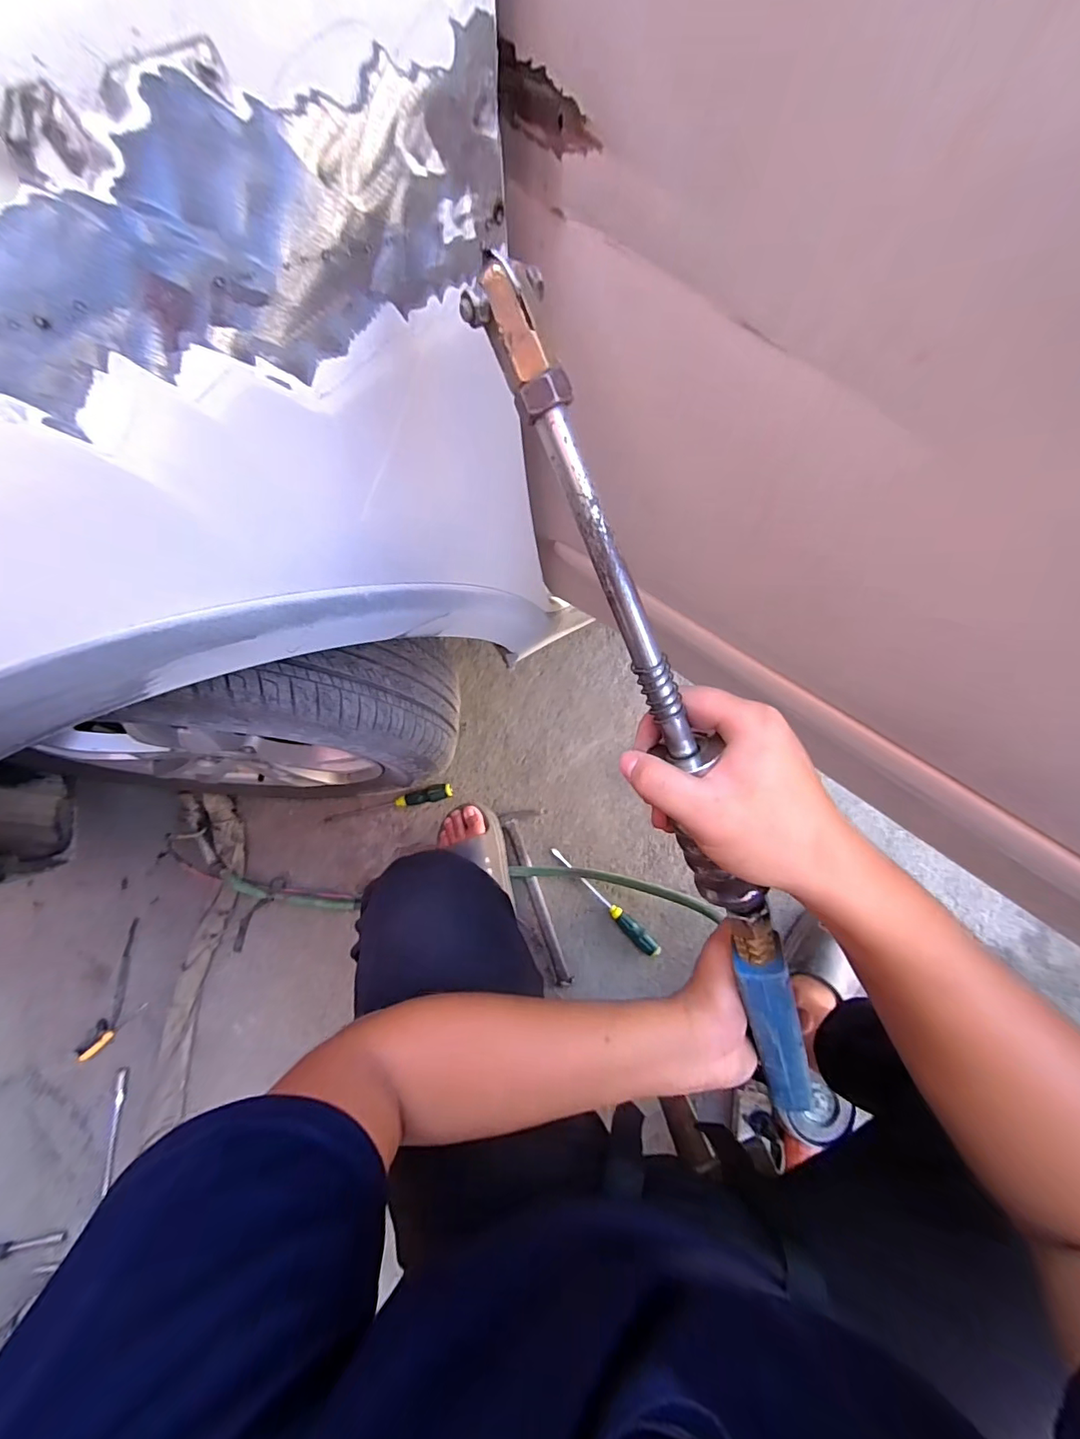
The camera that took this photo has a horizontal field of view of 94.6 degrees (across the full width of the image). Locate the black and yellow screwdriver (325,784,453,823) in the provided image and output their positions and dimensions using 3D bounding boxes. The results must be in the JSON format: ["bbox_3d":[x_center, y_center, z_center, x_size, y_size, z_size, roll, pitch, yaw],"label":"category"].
[{"bbox_3d":[-0.282,0.164,0.937,0.242,0.019,0.029,-16,76,-2],"label":"black and yellow screwdriver"}]

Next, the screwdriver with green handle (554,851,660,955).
[{"bbox_3d":[0.115,0.325,0.897,0.249,0.031,0.027,44,81,11],"label":"screwdriver with green handle"}]

